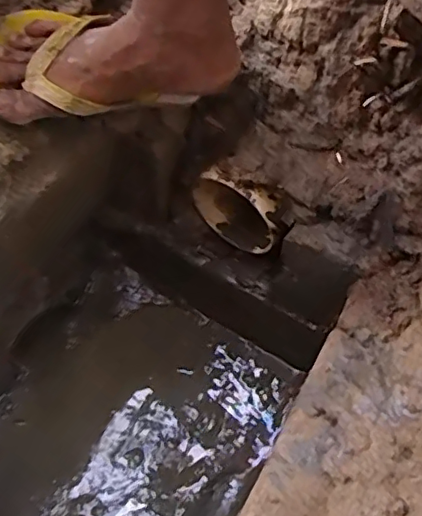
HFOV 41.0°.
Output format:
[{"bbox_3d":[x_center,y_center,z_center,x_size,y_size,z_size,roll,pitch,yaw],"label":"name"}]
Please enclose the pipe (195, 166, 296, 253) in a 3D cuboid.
[{"bbox_3d":[0.032,-0.059,0.632,0.125,0.115,0.037,33,65,19],"label":"pipe"}]

